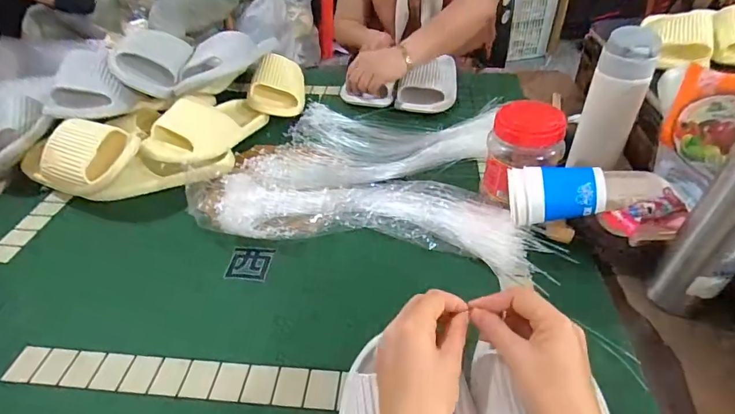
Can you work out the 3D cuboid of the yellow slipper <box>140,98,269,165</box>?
[{"bbox_3d":[-0.262,-0.141,0.727,0.094,0.076,0.241,17,32,22],"label":"yellow slipper"}]

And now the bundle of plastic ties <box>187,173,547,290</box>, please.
[{"bbox_3d":[-0.012,0.000,0.574,0.437,0.060,0.138,6,41,11],"label":"bundle of plastic ties"}]

